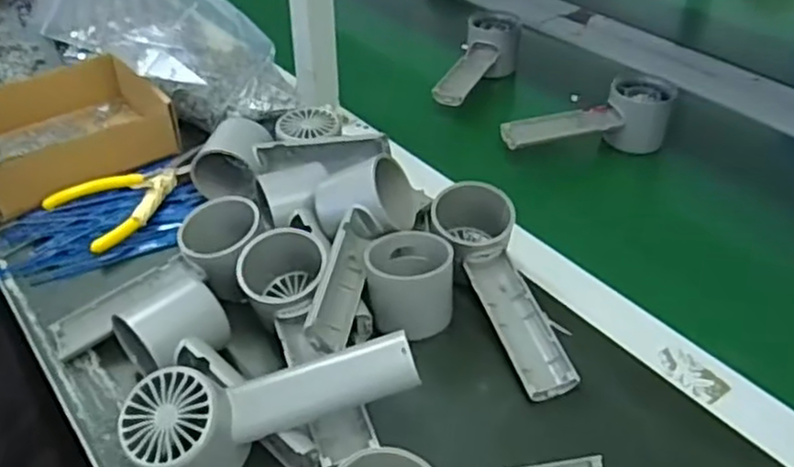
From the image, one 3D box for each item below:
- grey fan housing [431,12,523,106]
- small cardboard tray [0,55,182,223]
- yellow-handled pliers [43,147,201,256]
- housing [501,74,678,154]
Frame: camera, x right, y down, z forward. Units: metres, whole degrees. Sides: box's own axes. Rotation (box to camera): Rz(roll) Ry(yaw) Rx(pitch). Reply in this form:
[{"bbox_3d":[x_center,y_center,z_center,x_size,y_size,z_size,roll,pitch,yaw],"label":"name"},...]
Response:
[{"bbox_3d":[0.087,-0.176,0.728,0.055,0.052,0.156,13,42,18],"label":"grey fan housing"},{"bbox_3d":[-0.301,-0.098,0.629,0.156,0.059,0.162,-26,45,-26],"label":"small cardboard tray"},{"bbox_3d":[-0.212,-0.033,0.578,0.123,0.019,0.084,-32,48,-31],"label":"yellow-handled pliers"},{"bbox_3d":[0.171,-0.101,0.635,0.157,0.052,0.053,-7,40,-5],"label":"housing"}]

